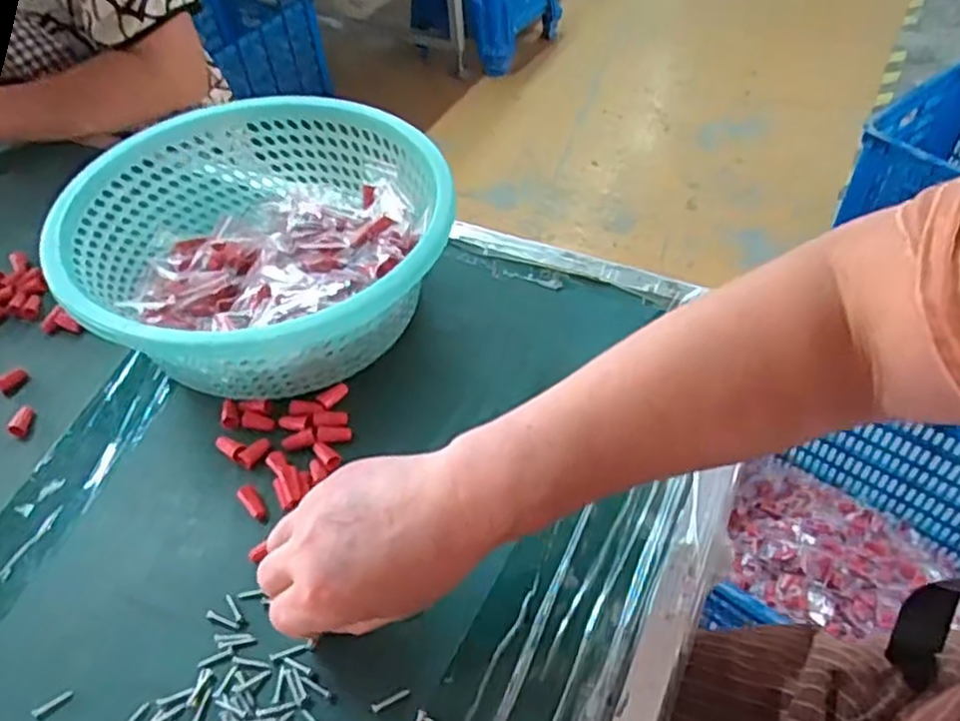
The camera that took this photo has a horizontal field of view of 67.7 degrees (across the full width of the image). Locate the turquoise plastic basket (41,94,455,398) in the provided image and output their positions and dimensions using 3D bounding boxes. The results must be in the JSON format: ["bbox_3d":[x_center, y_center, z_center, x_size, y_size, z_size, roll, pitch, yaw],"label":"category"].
[{"bbox_3d":[-0.158,-0.092,0.536,0.260,0.090,0.242,-3,49,3],"label":"turquoise plastic basket"}]

